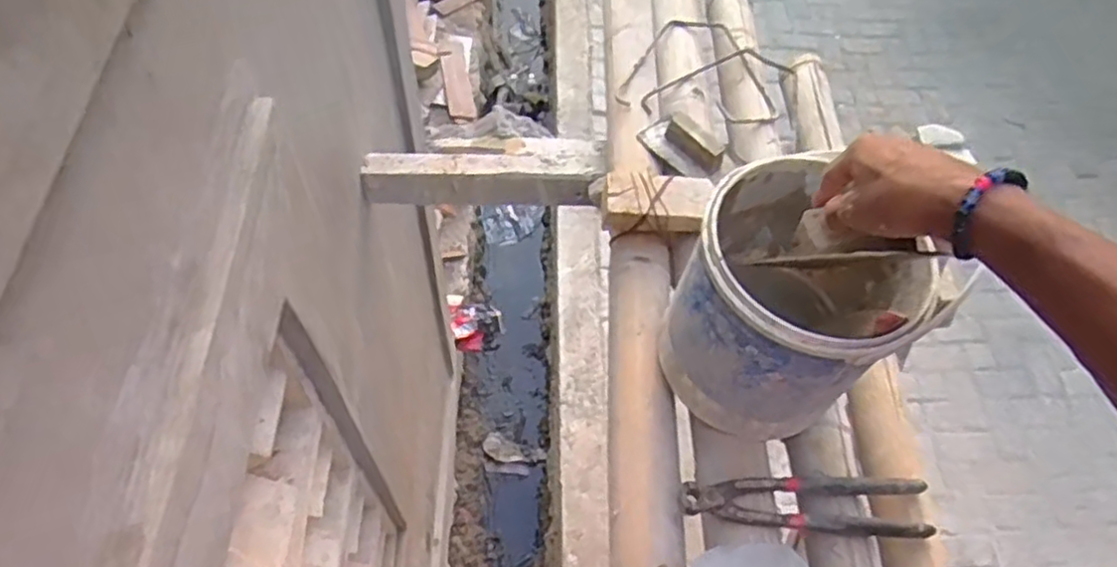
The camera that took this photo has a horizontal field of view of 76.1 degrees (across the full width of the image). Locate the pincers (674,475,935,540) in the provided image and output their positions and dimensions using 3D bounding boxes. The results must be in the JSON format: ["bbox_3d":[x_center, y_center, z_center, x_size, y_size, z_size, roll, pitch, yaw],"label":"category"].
[{"bbox_3d":[0.216,0.194,0.627,0.217,0.022,0.048,4,59,-2],"label":"pincers"}]

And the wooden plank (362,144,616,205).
[{"bbox_3d":[-0.093,-0.131,0.922,0.303,0.054,0.061,-4,59,-6],"label":"wooden plank"}]

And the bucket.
[{"bbox_3d":[0.194,0.020,0.628,0.178,0.197,0.182,2,59,-3],"label":"bucket"}]

